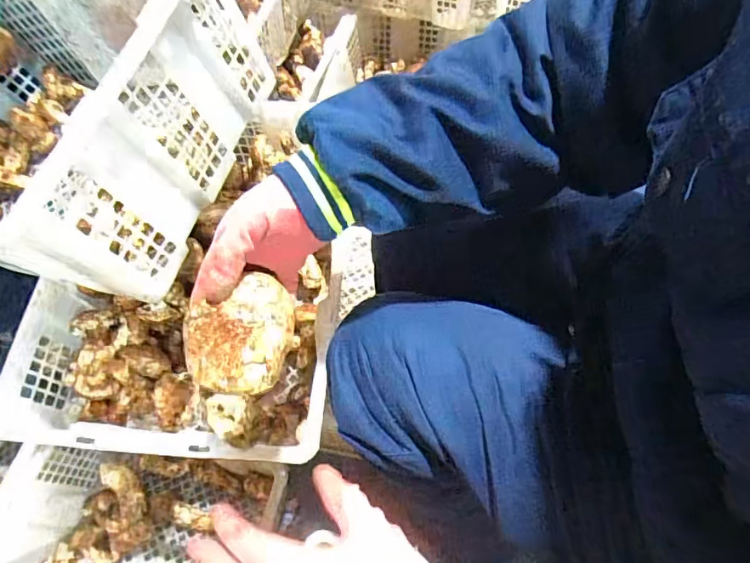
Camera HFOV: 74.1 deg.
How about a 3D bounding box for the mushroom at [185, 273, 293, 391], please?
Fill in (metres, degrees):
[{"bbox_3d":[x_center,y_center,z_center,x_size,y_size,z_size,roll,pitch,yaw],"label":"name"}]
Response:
[{"bbox_3d":[-0.099,0.038,0.369,0.077,0.041,0.077,0,91,16],"label":"mushroom"}]

